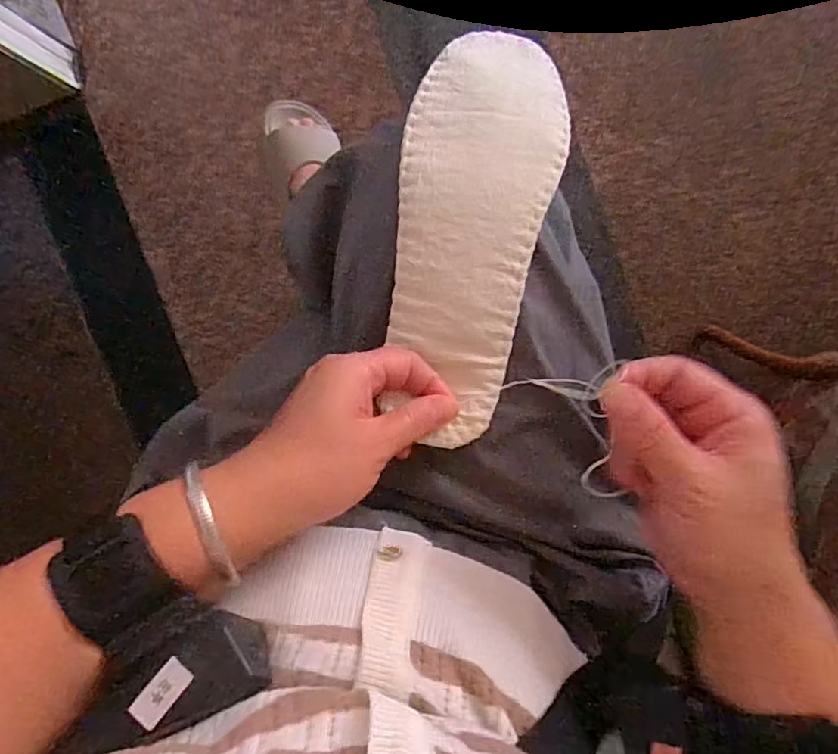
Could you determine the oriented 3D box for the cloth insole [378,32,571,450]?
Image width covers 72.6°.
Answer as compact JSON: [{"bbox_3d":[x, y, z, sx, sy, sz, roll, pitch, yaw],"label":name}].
[{"bbox_3d":[0.031,-0.082,0.311,0.080,0.039,0.232,8,86,3],"label":"cloth insole"}]

